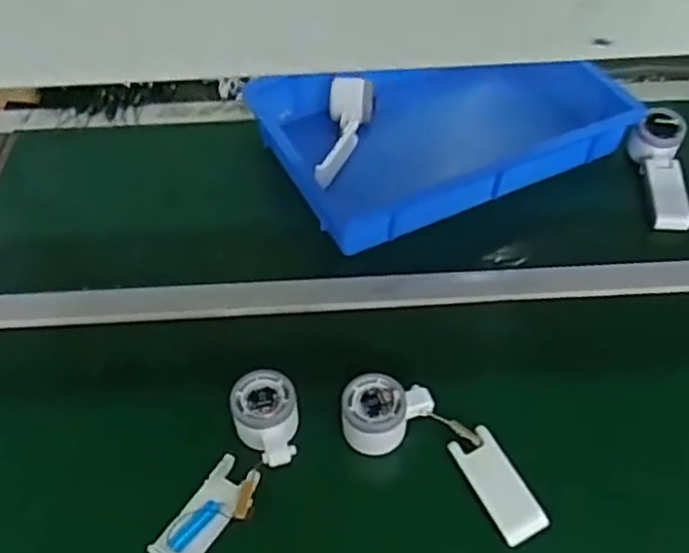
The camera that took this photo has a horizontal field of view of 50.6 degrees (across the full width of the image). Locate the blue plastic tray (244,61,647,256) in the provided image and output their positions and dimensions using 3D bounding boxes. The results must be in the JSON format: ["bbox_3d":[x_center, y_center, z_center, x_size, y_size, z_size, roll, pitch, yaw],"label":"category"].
[{"bbox_3d":[0.134,-0.202,0.952,0.452,0.063,0.275,-18,51,-15],"label":"blue plastic tray"}]

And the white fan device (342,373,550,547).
[{"bbox_3d":[0.089,0.153,0.649,0.194,0.042,0.084,23,53,20],"label":"white fan device"}]

